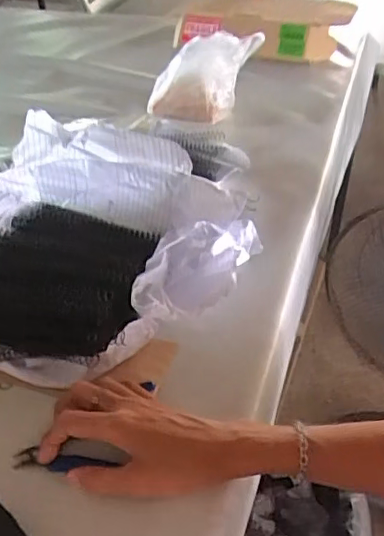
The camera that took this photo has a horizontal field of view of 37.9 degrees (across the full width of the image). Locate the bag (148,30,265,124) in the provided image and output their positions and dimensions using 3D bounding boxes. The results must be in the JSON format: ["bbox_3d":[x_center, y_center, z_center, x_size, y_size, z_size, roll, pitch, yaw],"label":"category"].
[{"bbox_3d":[0.019,-0.301,0.885,0.180,0.119,0.053,-3,40,-1],"label":"bag"}]

